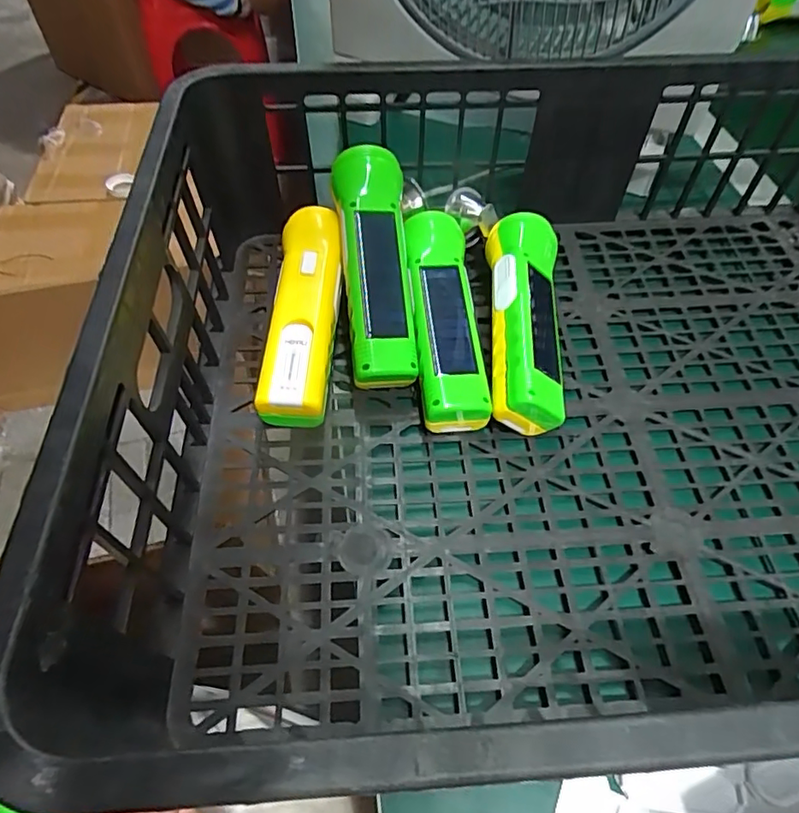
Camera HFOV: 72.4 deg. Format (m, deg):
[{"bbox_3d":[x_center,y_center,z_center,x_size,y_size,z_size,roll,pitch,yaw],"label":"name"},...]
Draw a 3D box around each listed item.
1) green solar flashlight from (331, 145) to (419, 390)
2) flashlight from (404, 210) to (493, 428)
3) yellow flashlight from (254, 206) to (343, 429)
[{"bbox_3d":[-0.017,-0.098,0.377,0.048,0.043,0.166,-5,74,-4],"label":"green solar flashlight"},{"bbox_3d":[0.030,-0.061,0.384,0.042,0.047,0.162,-3,56,-2],"label":"flashlight"},{"bbox_3d":[-0.065,-0.064,0.380,0.045,0.049,0.160,0,56,0],"label":"yellow flashlight"}]

